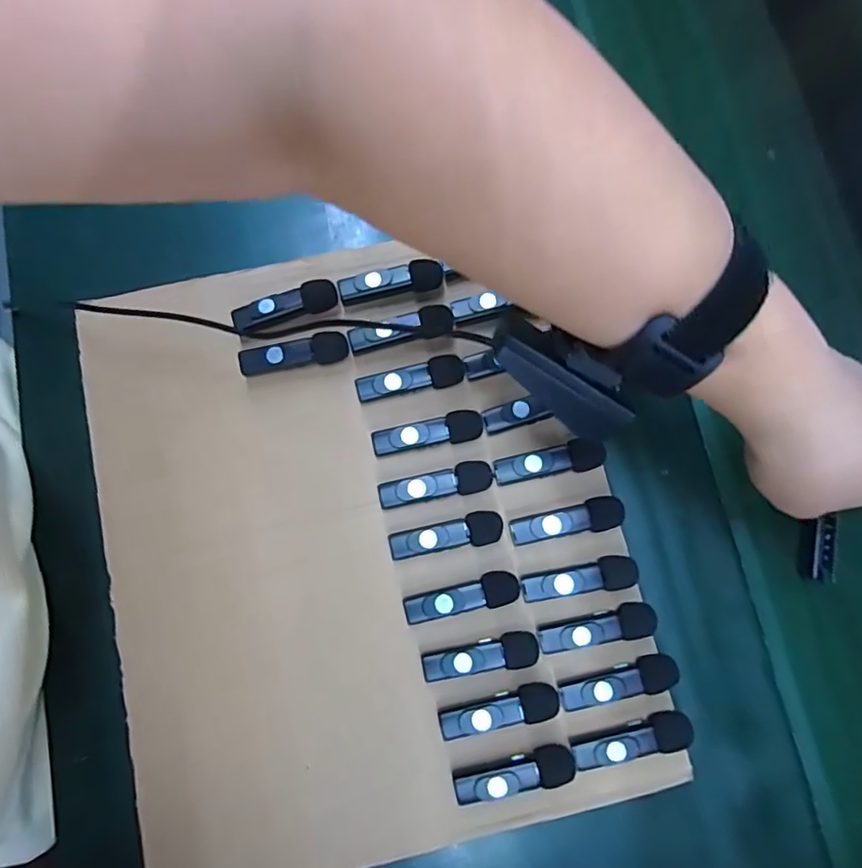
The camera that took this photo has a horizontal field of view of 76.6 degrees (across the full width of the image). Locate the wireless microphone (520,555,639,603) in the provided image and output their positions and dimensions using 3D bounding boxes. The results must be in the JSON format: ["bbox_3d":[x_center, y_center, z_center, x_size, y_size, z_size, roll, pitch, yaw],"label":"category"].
[{"bbox_3d":[0.084,0.082,0.309,0.064,0.010,0.018,-9,79,-6],"label":"wireless microphone"}]

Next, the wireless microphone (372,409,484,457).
[{"bbox_3d":[-0.002,0.000,0.326,0.065,0.014,0.017,-11,79,-6],"label":"wireless microphone"}]

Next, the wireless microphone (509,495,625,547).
[{"bbox_3d":[0.078,0.051,0.315,0.064,0.011,0.018,-12,80,-6],"label":"wireless microphone"}]

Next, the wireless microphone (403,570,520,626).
[{"bbox_3d":[0.018,0.093,0.308,0.064,0.013,0.018,-14,80,-7],"label":"wireless microphone"}]

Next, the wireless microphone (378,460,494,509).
[{"bbox_3d":[0.003,0.031,0.320,0.066,0.015,0.018,-13,80,-7],"label":"wireless microphone"}]

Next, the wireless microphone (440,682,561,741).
[{"bbox_3d":[0.038,0.151,0.296,0.065,0.013,0.018,-14,80,-7],"label":"wireless microphone"}]

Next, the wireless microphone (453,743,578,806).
[{"bbox_3d":[0.045,0.181,0.293,0.064,0.015,0.017,-10,79,-6],"label":"wireless microphone"}]

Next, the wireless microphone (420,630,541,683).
[{"bbox_3d":[0.027,0.124,0.303,0.064,0.013,0.019,-12,80,-6],"label":"wireless microphone"}]

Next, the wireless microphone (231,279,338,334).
[{"bbox_3d":[-0.090,-0.078,0.338,0.064,0.015,0.017,-19,80,-8],"label":"wireless microphone"}]

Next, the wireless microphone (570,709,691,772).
[{"bbox_3d":[0.108,0.166,0.297,0.064,0.015,0.017,-12,80,-7],"label":"wireless microphone"}]

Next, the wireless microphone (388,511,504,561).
[{"bbox_3d":[0.009,0.059,0.315,0.064,0.013,0.018,-14,80,-7],"label":"wireless microphone"}]

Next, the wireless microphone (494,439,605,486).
[{"bbox_3d":[0.070,0.016,0.323,0.065,0.013,0.018,-9,79,-6],"label":"wireless microphone"}]

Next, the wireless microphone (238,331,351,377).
[{"bbox_3d":[-0.083,-0.048,0.334,0.065,0.013,0.016,-12,80,-6],"label":"wireless microphone"}]

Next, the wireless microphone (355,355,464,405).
[{"bbox_3d":[-0.012,-0.033,0.331,0.065,0.015,0.017,-13,80,-7],"label":"wireless microphone"}]

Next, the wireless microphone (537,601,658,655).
[{"bbox_3d":[0.093,0.109,0.305,0.065,0.013,0.018,-11,79,-6],"label":"wireless microphone"}]

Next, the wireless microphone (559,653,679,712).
[{"bbox_3d":[0.103,0.137,0.299,0.064,0.013,0.018,-14,80,-7],"label":"wireless microphone"}]

